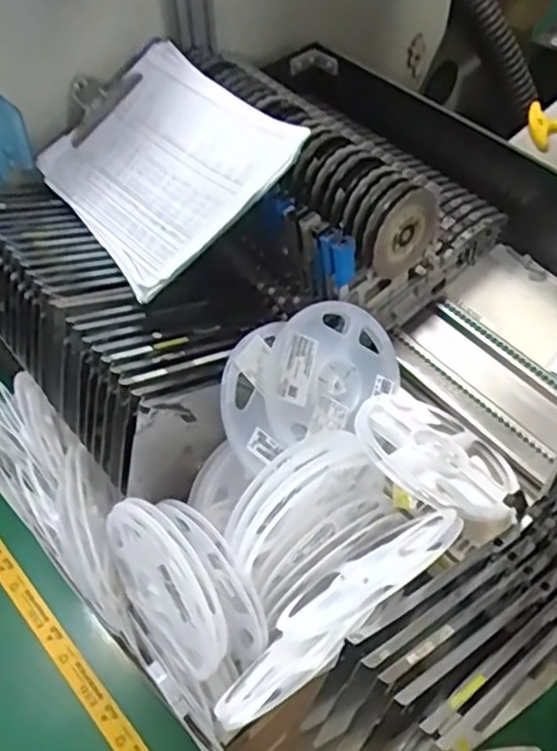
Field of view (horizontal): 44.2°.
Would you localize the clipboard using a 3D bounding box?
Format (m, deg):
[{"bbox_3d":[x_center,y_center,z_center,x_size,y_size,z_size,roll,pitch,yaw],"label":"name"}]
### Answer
[{"bbox_3d":[-0.134,-0.239,0.763,0.223,0.040,0.307,-46,57,4],"label":"clipboard"}]

